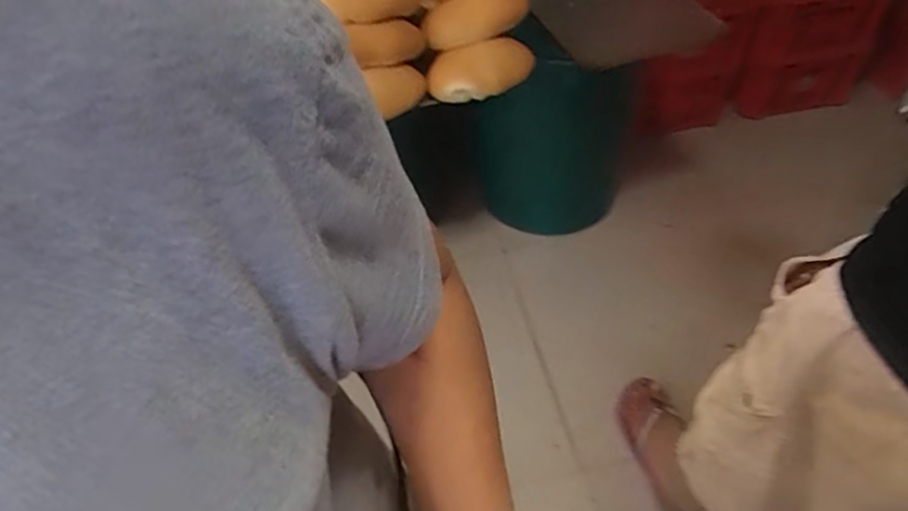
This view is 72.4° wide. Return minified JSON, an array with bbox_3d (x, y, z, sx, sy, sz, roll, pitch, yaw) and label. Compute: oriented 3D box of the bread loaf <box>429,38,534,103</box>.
[{"bbox_3d":[0.049,-0.332,1.103,0.188,0.078,0.065,-17,50,-11],"label":"bread loaf"}]

